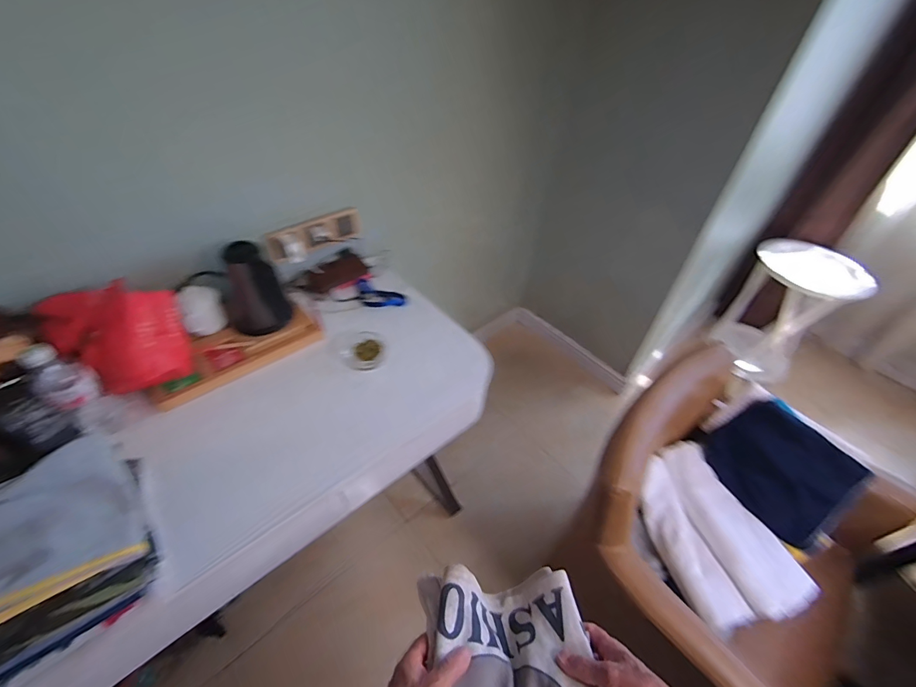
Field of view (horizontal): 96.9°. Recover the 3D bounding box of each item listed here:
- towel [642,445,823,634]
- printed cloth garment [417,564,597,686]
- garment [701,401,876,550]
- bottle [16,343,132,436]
[{"bbox_3d":[0.559,0.417,0.901,0.231,0.086,0.352,-15,49,-18],"label":"towel"},{"bbox_3d":[0.060,0.396,0.514,0.202,0.074,0.194,0,47,-4],"label":"printed cloth garment"},{"bbox_3d":[0.726,0.280,0.924,0.277,0.227,0.043,44,19,23],"label":"garment"},{"bbox_3d":[-0.683,0.090,0.730,0.089,0.205,0.078,26,50,19],"label":"bottle"}]

